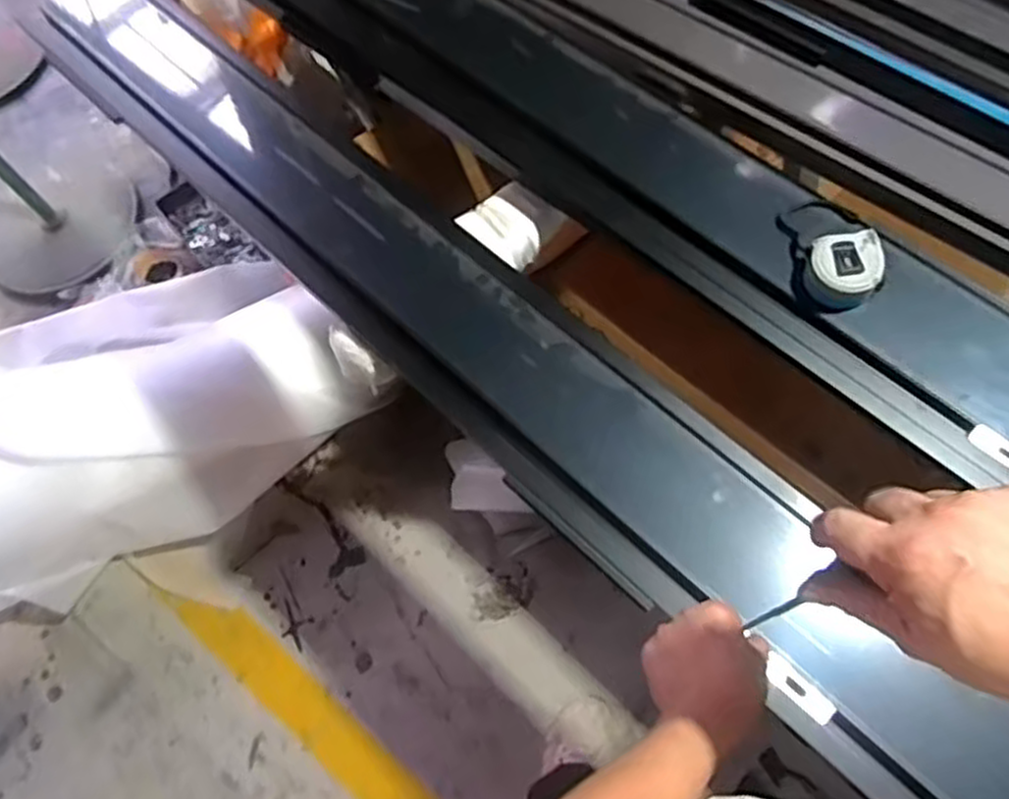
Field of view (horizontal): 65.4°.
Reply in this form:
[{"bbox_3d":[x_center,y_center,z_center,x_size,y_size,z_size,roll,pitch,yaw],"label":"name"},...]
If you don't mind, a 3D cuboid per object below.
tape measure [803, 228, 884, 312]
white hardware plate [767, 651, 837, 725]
[{"bbox_3d":[0.319,-0.124,0.742,0.066,0.039,0.067,6,67,8],"label":"tape measure"},{"bbox_3d":[0.246,0.241,0.655,0.065,0.008,0.023,38,75,19],"label":"white hardware plate"}]

